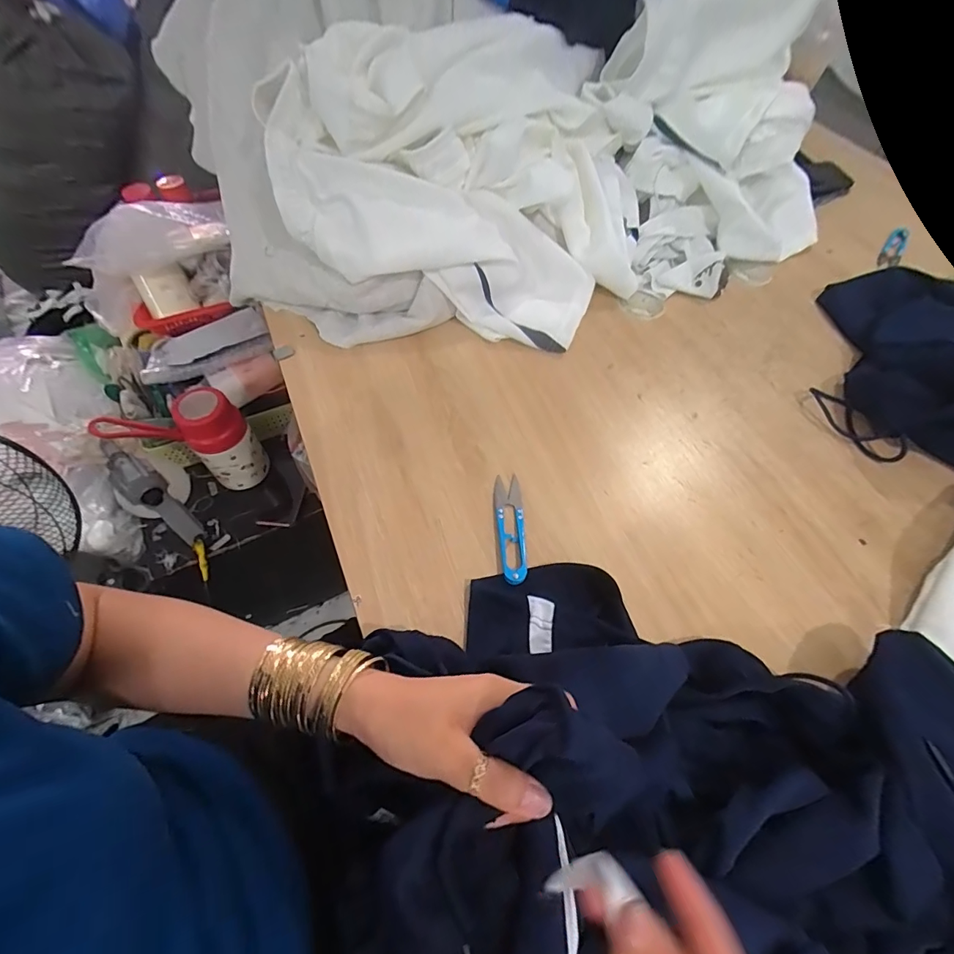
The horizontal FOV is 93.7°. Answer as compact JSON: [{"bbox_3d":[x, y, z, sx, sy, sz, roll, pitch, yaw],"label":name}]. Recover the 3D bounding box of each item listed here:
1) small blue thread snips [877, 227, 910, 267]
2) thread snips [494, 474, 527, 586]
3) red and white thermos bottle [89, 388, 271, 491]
[{"bbox_3d":[0.673,-0.371,0.720,0.028,0.008,0.126,31,63,17],"label":"small blue thread snips"},{"bbox_3d":[0.035,0.049,0.452,0.029,0.008,0.119,-2,58,-2],"label":"thread snips"},{"bbox_3d":[-0.494,-0.062,0.794,0.190,0.194,0.089,-7,59,-5],"label":"red and white thermos bottle"}]

